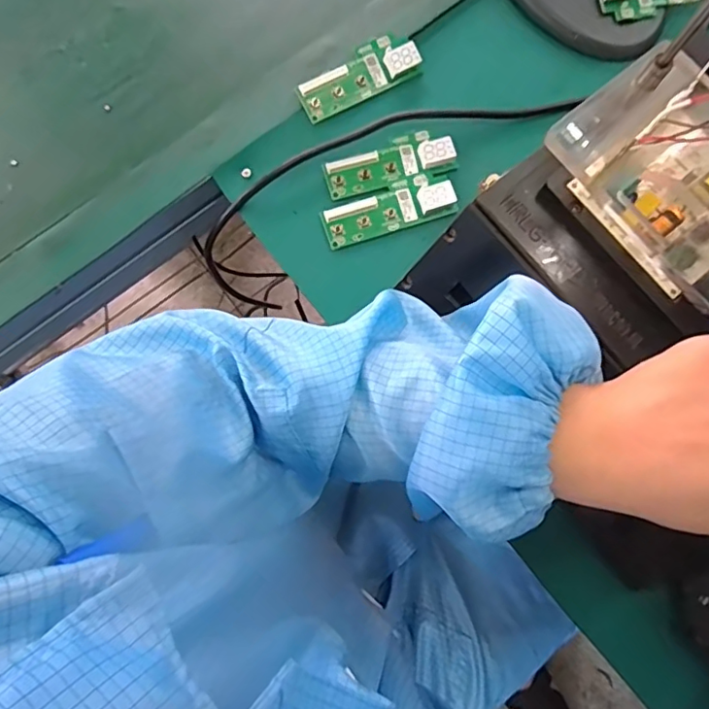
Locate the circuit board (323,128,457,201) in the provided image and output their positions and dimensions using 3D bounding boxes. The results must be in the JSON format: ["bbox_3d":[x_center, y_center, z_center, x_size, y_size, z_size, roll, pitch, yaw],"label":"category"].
[{"bbox_3d":[0.026,-0.146,0.419,0.098,0.011,0.037,-19,79,-5],"label":"circuit board"}]

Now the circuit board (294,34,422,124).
[{"bbox_3d":[0.003,-0.215,0.429,0.097,0.011,0.034,-33,81,-7],"label":"circuit board"}]

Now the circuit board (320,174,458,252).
[{"bbox_3d":[0.025,-0.109,0.414,0.098,0.007,0.036,-17,79,-4],"label":"circuit board"}]

